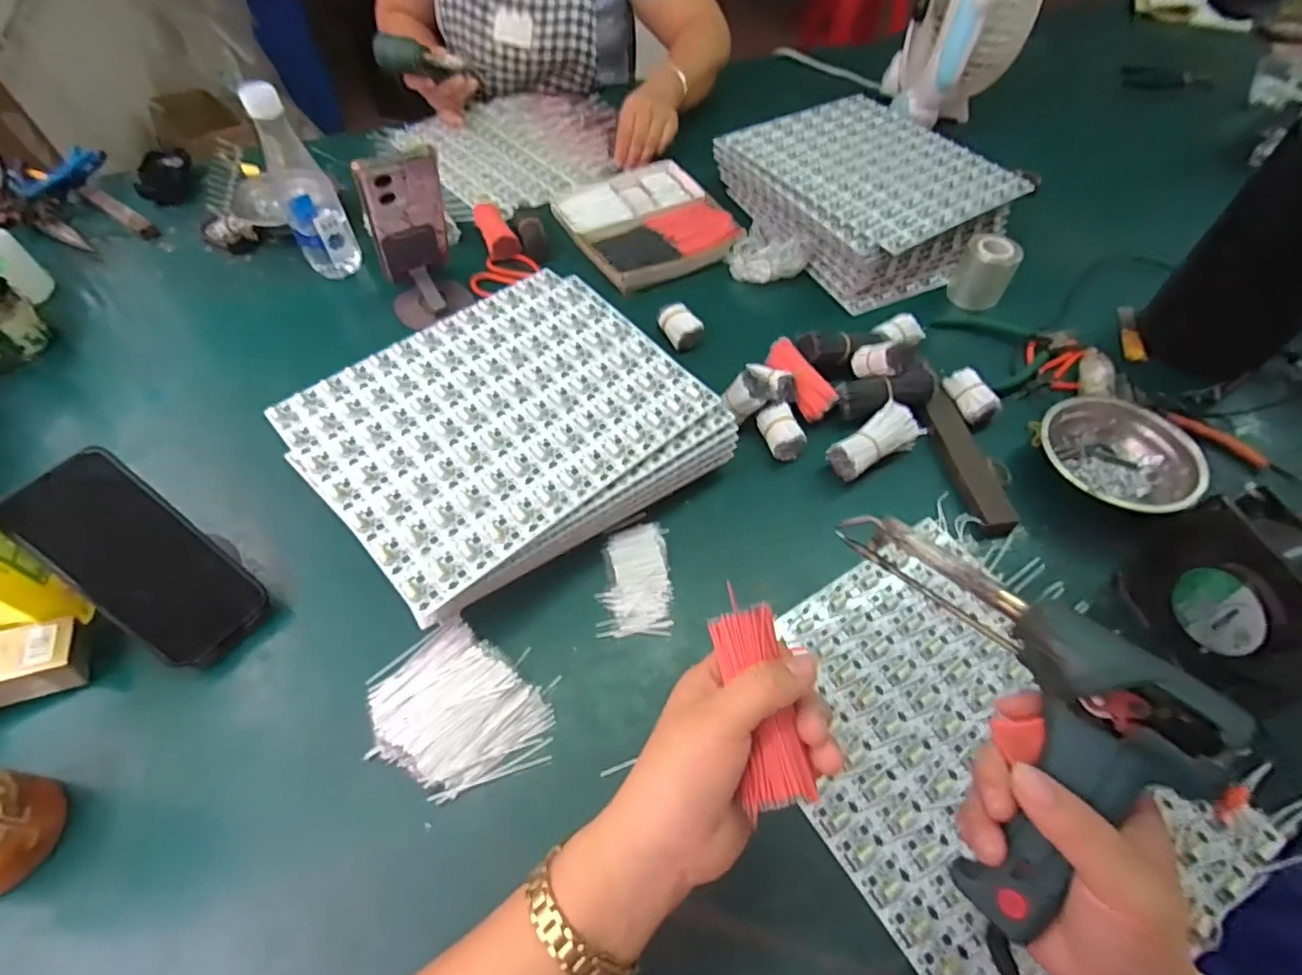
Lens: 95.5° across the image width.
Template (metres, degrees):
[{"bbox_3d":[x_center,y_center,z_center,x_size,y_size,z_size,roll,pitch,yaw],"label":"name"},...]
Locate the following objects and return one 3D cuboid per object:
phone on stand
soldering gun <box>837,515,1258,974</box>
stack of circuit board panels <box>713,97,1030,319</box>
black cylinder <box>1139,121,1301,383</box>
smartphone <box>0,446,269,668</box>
[{"bbox_3d":[-0.251,-0.265,0.618,0.085,0.171,0.069,-24,58,-15],"label":"phone on stand"},{"bbox_3d":[0.191,0.112,0.280,0.040,0.130,0.239,13,59,-46],"label":"soldering gun"},{"bbox_3d":[0.275,-0.377,0.757,0.263,0.086,0.308,-21,58,-20],"label":"stack of circuit board panels"},{"bbox_3d":[0.581,-0.217,0.547,0.106,0.234,0.116,-34,63,-26],"label":"black cylinder"},{"bbox_3d":[-0.361,0.052,0.420,0.163,0.013,0.073,49,59,-12],"label":"smartphone"}]

